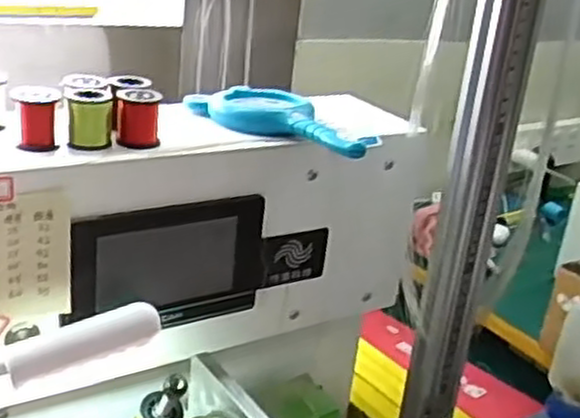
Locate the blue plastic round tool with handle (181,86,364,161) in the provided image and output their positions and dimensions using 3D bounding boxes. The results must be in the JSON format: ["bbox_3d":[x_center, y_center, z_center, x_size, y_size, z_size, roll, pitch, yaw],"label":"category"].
[{"bbox_3d":[0.001,-0.062,0.533,0.143,0.017,0.061,22,26,32],"label":"blue plastic round tool with handle"}]

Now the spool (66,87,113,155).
[{"bbox_3d":[-0.121,-0.055,0.464,0.026,0.035,0.025,-1,23,-19],"label":"spool"}]

